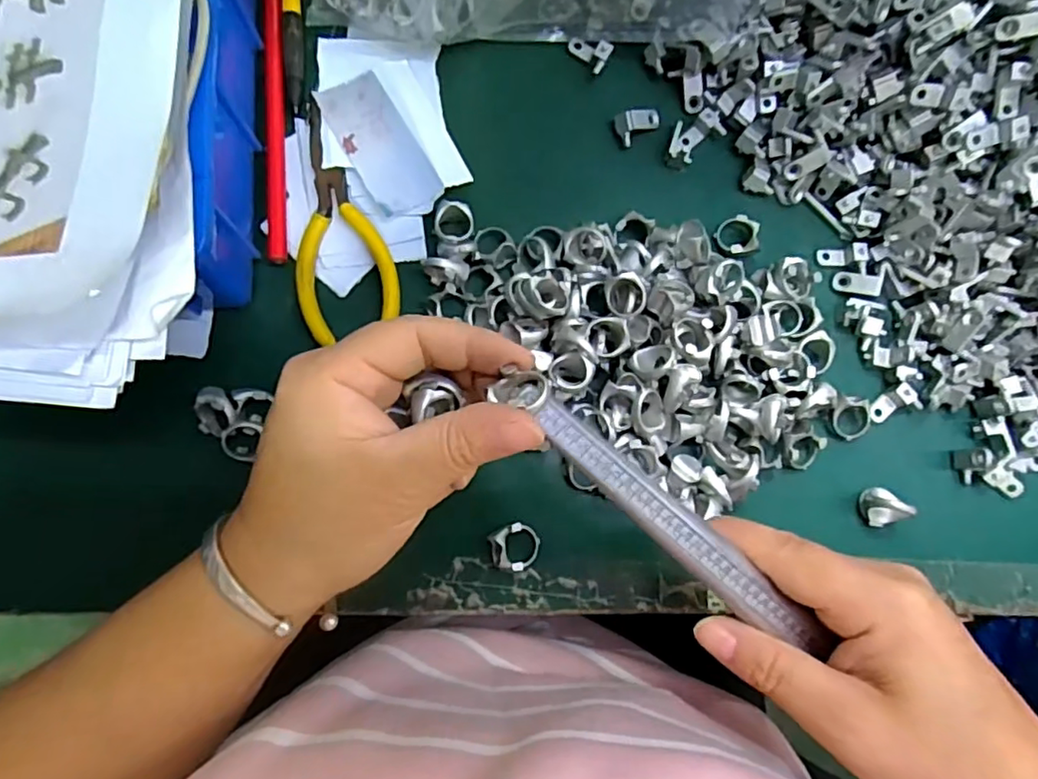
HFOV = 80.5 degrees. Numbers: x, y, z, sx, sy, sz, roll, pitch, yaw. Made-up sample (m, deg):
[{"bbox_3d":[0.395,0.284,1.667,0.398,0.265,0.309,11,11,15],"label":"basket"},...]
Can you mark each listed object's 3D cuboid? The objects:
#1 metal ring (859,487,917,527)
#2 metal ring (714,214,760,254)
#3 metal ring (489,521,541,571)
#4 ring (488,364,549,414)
[{"bbox_3d":[0.182,0.058,0.304,0.015,0.021,0.018,-26,85,-7],"label":"metal ring"},{"bbox_3d":[0.115,-0.080,0.320,0.021,0.005,0.021,-5,75,18],"label":"metal ring"},{"bbox_3d":[-0.002,0.074,0.288,0.023,0.014,0.021,1,82,-4],"label":"metal ring"},{"bbox_3d":[0.000,-0.001,0.211,0.021,0.008,0.013,10,82,-3],"label":"ring"}]

